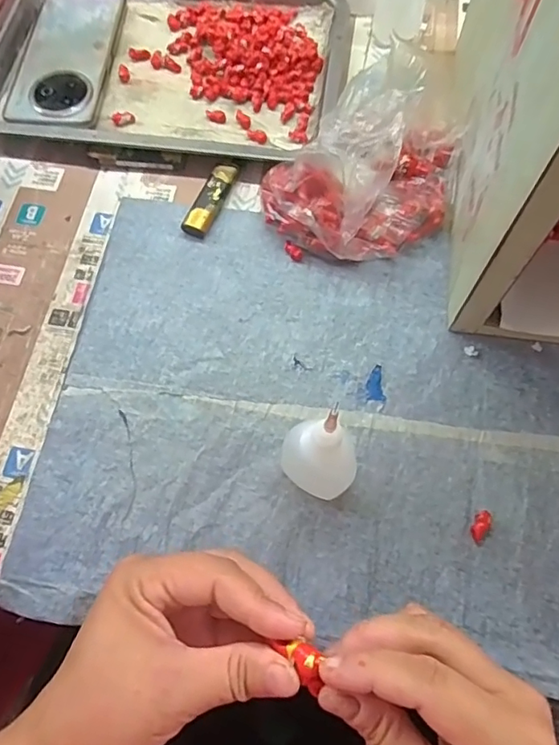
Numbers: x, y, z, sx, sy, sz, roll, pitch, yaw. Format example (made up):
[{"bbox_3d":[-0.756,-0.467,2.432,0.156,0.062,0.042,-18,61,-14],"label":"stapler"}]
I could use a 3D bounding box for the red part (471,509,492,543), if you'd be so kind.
[{"bbox_3d":[0.122,0.093,0.320,0.010,0.008,0.019,25,74,9],"label":"red part"}]

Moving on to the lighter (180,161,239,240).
[{"bbox_3d":[-0.053,-0.139,0.413,0.019,0.010,0.072,22,70,9],"label":"lighter"}]

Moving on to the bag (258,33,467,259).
[{"bbox_3d":[0.070,-0.151,0.371,0.156,0.083,0.108,-29,71,-10],"label":"bag"}]

